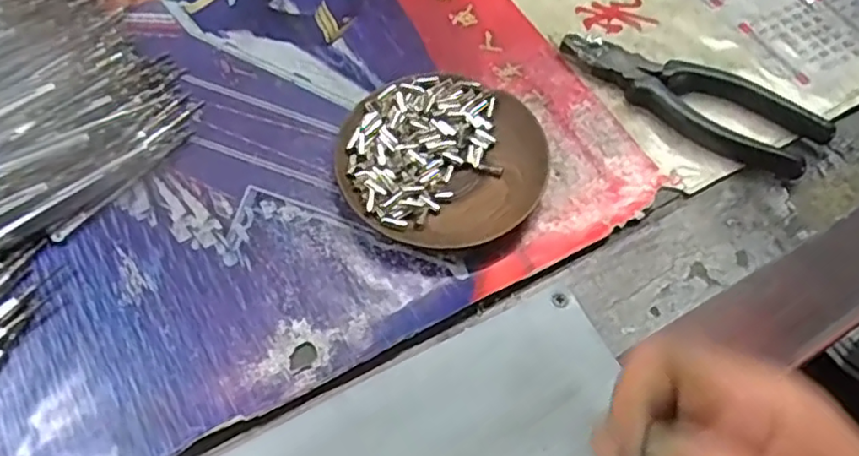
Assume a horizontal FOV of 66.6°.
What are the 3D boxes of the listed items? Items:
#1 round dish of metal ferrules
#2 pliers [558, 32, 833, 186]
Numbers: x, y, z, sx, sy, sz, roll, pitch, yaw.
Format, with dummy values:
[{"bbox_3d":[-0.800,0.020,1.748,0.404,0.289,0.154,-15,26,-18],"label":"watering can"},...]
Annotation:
[{"bbox_3d":[0.006,-0.039,0.369,0.113,0.018,0.103,2,61,-3],"label":"round dish of metal ferrules"},{"bbox_3d":[0.159,-0.079,0.405,0.164,0.017,0.052,27,62,11],"label":"pliers"}]

